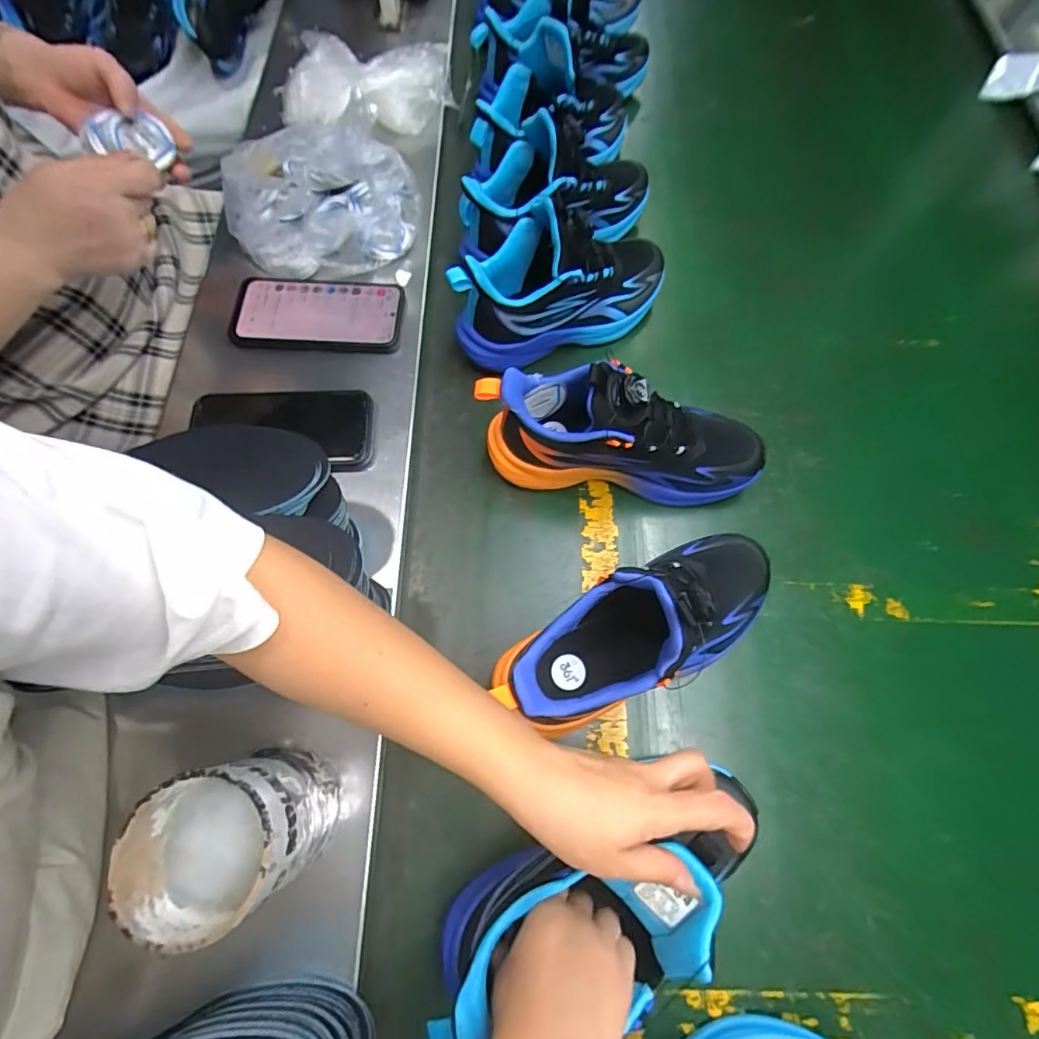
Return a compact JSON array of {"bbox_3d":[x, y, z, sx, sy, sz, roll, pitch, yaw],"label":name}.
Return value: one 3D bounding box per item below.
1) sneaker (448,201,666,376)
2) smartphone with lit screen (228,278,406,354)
[{"bbox_3d":[0.043,-0.235,0.511,0.227,0.120,0.092,-22,72,-10],"label":"sneaker"},{"bbox_3d":[-0.202,-0.209,0.524,0.165,0.009,0.083,1,70,-2],"label":"smartphone with lit screen"}]

